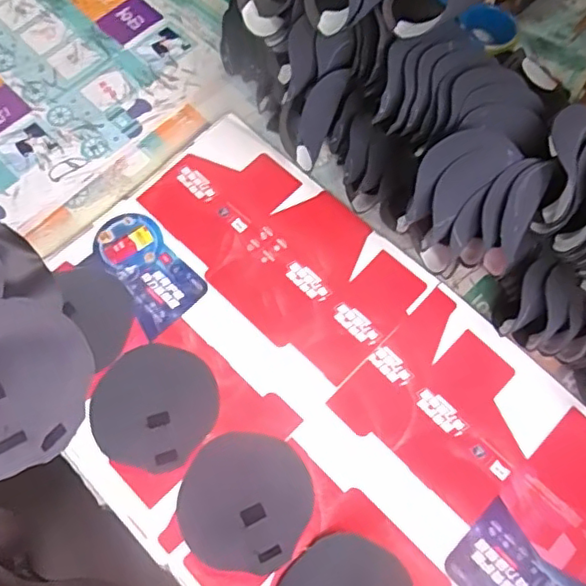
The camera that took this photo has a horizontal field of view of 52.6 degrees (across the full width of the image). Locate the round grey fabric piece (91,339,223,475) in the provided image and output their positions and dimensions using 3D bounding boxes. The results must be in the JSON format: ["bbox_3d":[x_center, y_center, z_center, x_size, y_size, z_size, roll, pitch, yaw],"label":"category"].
[{"bbox_3d":[-0.166,0.134,0.709,0.143,0.006,0.146,0,65,0],"label":"round grey fabric piece"}]

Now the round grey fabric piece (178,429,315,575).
[{"bbox_3d":[-0.052,0.229,0.663,0.142,0.004,0.145,5,65,2],"label":"round grey fabric piece"}]

